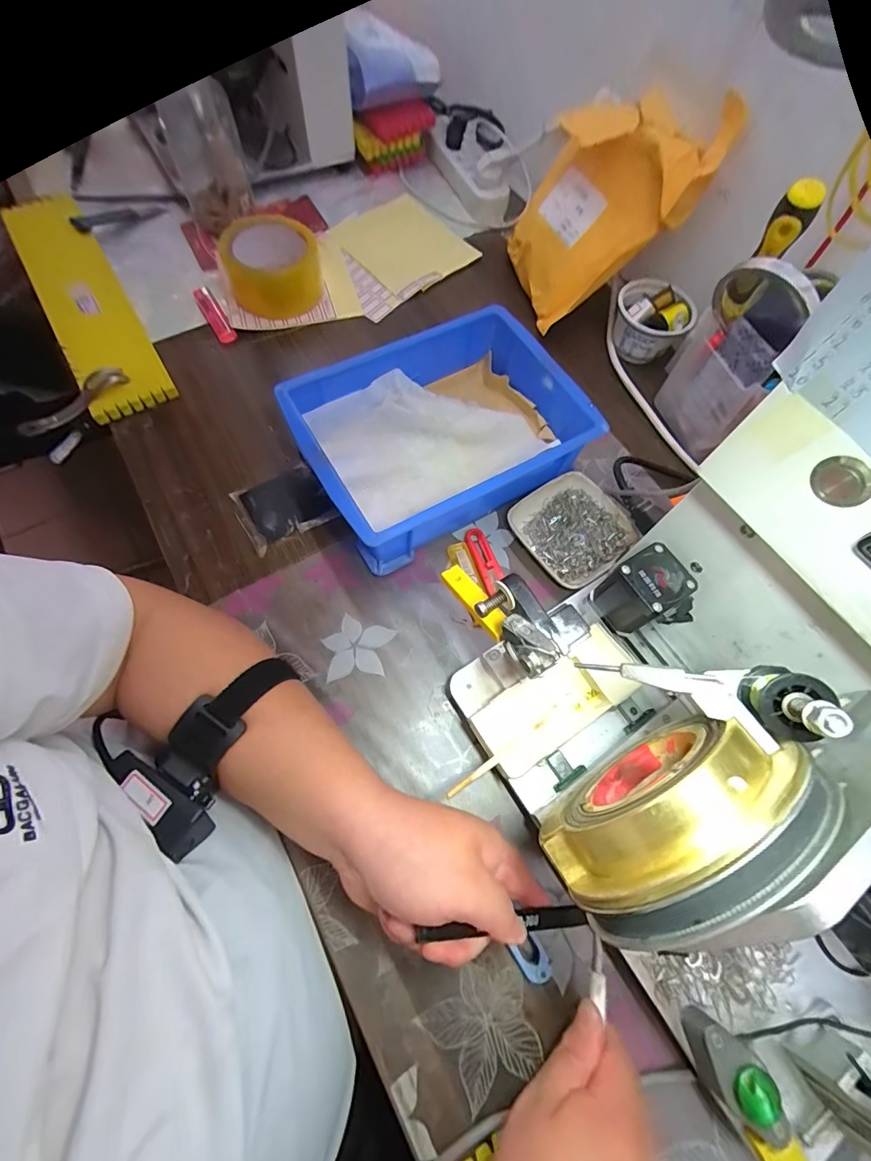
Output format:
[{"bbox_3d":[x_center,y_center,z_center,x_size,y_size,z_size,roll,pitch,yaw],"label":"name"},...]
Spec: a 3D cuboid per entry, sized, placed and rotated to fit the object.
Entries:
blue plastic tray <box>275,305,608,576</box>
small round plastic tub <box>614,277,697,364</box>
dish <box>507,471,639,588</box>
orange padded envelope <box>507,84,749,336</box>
[{"bbox_3d":[0.005,-0.135,0.425,0.242,0.076,0.179,-28,71,-13],"label":"blue plastic tray"},{"bbox_3d":[0.243,-0.291,0.514,0.067,0.061,0.071,1,68,-3],"label":"small round plastic tub"},{"bbox_3d":[0.130,-0.050,0.420,0.097,0.017,0.097,-35,74,-16],"label":"dish"},{"bbox_3d":[0.168,-0.398,0.471,0.053,0.218,0.150,-36,96,-47],"label":"orange padded envelope"}]

